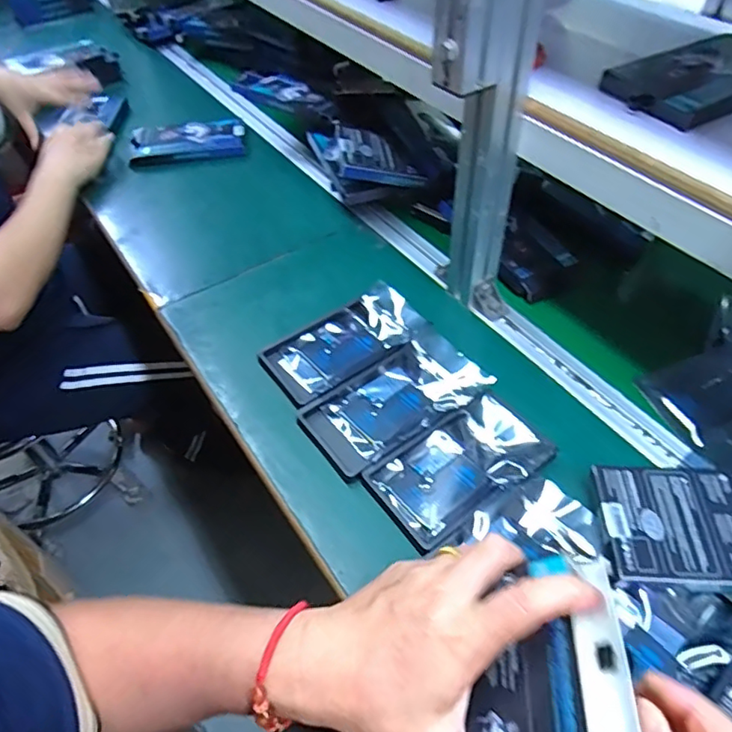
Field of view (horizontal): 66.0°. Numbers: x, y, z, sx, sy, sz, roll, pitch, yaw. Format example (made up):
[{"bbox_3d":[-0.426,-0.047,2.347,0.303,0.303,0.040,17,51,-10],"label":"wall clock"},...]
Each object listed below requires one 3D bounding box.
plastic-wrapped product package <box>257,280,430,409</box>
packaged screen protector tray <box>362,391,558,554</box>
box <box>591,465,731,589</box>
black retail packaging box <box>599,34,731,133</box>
[{"bbox_3d":[-0.022,-0.026,0.618,0.170,0.018,0.088,-27,54,-21],"label":"plastic-wrapped product package"},{"bbox_3d":[0.088,0.089,0.515,0.160,0.017,0.091,-29,54,-22],"label":"packaged screen protector tray"},{"bbox_3d":[0.285,0.128,0.451,0.186,0.022,0.098,2,49,3],"label":"box"},{"bbox_3d":[0.310,-0.261,0.506,0.183,0.021,0.090,-24,53,-18],"label":"black retail packaging box"}]

